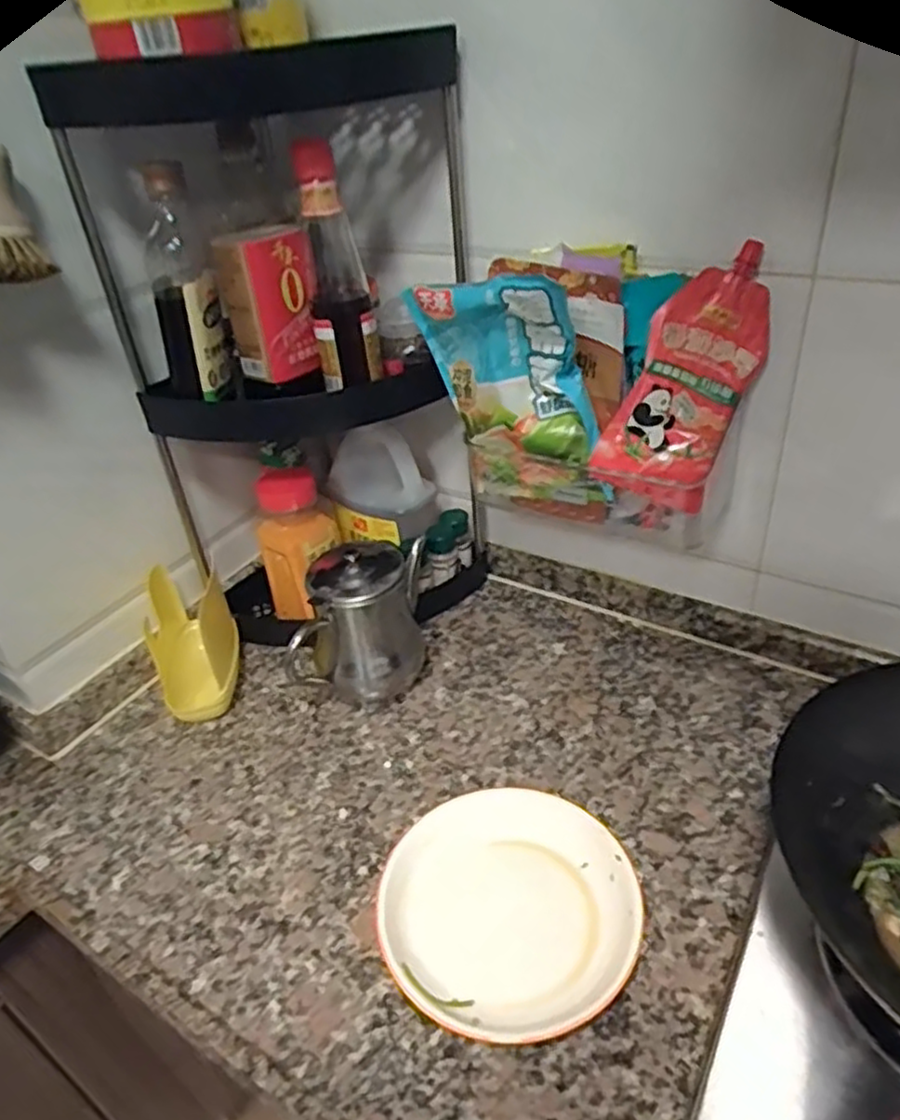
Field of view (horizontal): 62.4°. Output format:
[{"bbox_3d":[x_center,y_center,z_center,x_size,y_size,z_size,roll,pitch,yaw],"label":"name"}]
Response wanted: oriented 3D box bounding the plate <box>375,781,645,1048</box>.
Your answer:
[{"bbox_3d":[0.049,0.268,0.581,0.190,0.037,0.191,-5,34,3],"label":"plate"}]

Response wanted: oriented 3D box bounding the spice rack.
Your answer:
[{"bbox_3d":[-0.147,-0.195,0.800,0.342,0.583,0.142,-19,35,-17],"label":"spice rack"}]

